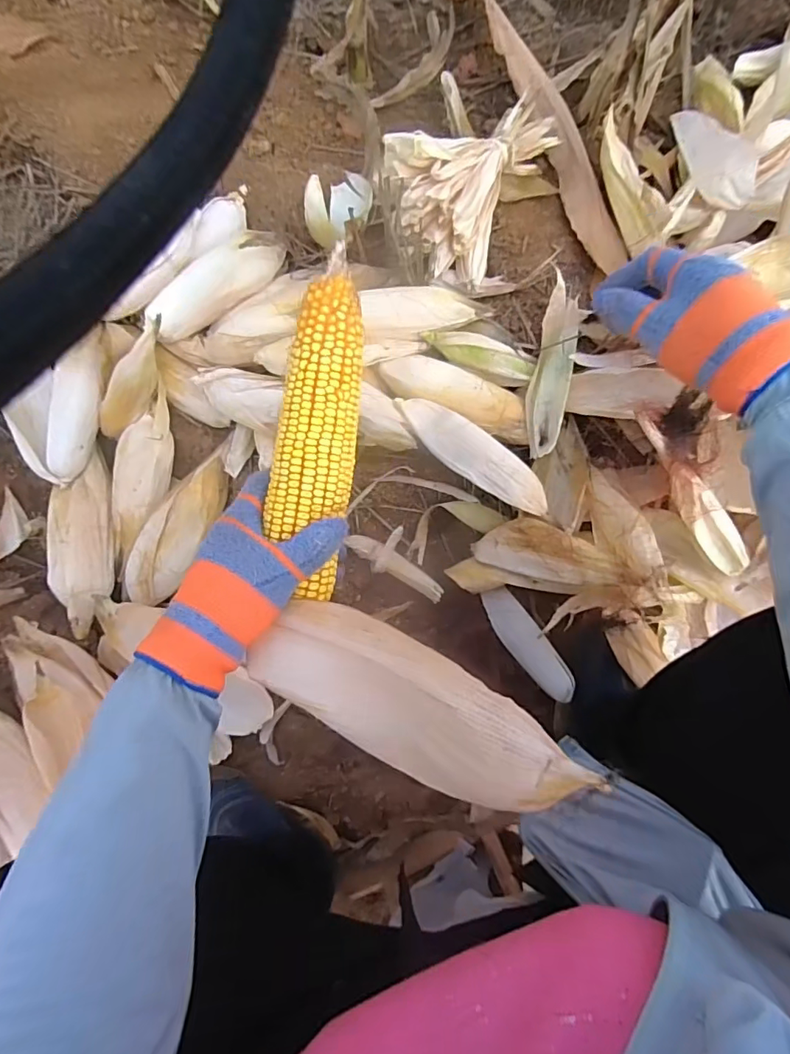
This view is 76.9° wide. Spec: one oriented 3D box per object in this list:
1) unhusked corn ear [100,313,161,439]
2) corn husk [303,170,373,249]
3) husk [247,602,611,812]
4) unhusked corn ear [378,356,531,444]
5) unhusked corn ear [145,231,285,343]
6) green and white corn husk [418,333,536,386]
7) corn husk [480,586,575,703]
[{"bbox_3d":[-0.378,-0.209,0.718,0.052,0.045,0.201,43,117,4],"label":"unhusked corn ear"},{"bbox_3d":[-0.085,-0.473,0.725,0.121,0.042,0.082,-42,81,-9],"label":"corn husk"},{"bbox_3d":[0.008,0.107,0.296,0.202,0.041,0.077,19,85,24],"label":"husk"},{"bbox_3d":[0.087,-0.186,0.702,0.226,0.064,0.065,18,78,3],"label":"unhusked corn ear"},{"bbox_3d":[-0.258,-0.352,0.719,0.220,0.048,0.065,-31,80,-7],"label":"unhusked corn ear"},{"bbox_3d":[0.117,-0.242,0.693,0.160,0.054,0.043,20,78,4],"label":"green and white corn husk"},{"bbox_3d":[0.183,0.159,0.684,0.056,0.016,0.168,-40,75,26],"label":"corn husk"}]

